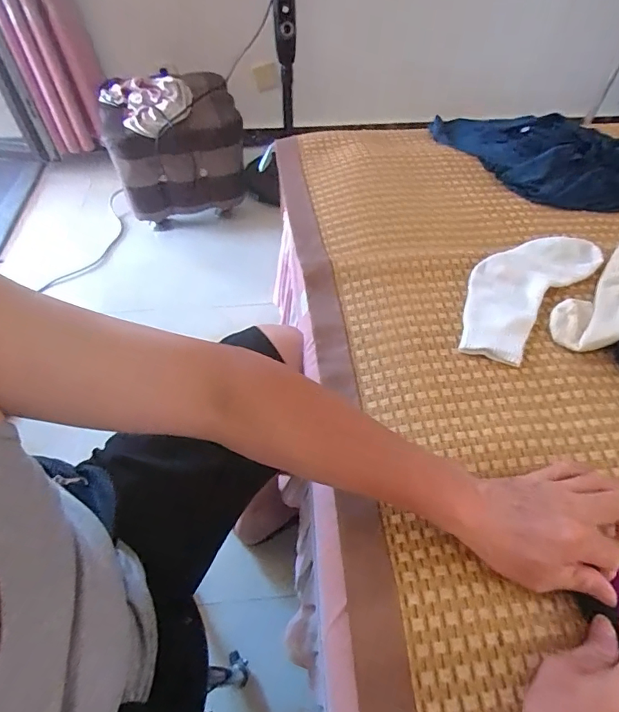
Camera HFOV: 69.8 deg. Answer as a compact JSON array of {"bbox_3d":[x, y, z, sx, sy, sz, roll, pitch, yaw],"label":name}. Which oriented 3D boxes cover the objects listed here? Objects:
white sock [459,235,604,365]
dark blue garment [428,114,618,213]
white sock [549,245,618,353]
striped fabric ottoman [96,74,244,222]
[{"bbox_3d":[0.279,-0.091,0.594,0.114,0.018,0.260,37,62,26],"label":"white sock"},{"bbox_3d":[0.381,-0.354,0.765,0.419,0.054,0.191,33,61,24],"label":"dark blue garment"},{"bbox_3d":[0.400,-0.073,0.562,0.209,0.057,0.103,-36,60,-22],"label":"white sock"},{"bbox_3d":[-0.427,-0.674,1.496,0.403,0.340,0.300,-12,54,-9],"label":"striped fabric ottoman"}]

